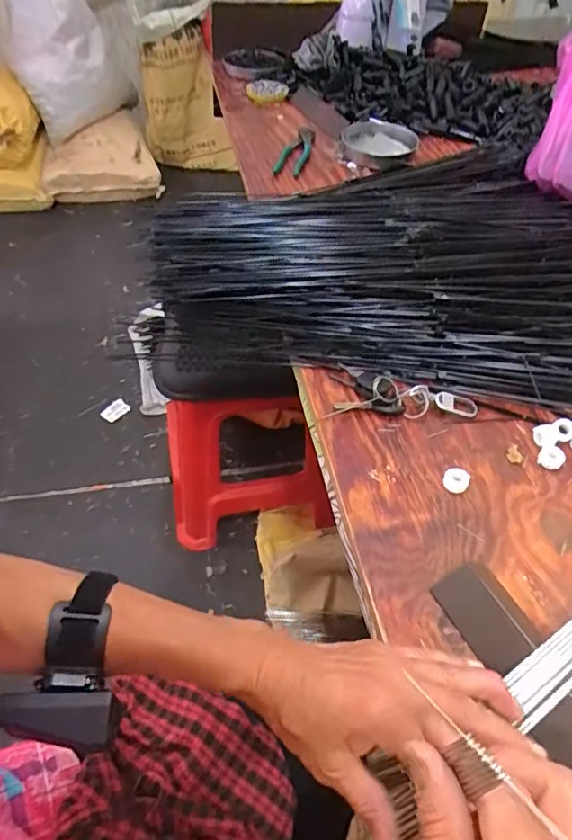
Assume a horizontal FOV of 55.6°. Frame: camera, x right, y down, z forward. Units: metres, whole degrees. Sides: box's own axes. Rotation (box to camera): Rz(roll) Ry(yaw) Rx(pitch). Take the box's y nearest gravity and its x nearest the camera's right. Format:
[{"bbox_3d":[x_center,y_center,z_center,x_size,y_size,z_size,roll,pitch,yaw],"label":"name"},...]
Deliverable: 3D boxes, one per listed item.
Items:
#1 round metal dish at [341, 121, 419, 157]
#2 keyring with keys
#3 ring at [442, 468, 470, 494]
[{"bbox_3d":[0.164,-0.493,0.950,0.111,0.021,0.127,-36,60,-29],"label":"round metal dish"},{"bbox_3d":[0.116,-0.037,0.566,0.152,0.023,0.075,-1,50,-4],"label":"keyring with keys"},{"bbox_3d":[0.157,0.056,0.499,0.023,0.013,0.023,1,50,-2],"label":"ring"}]

